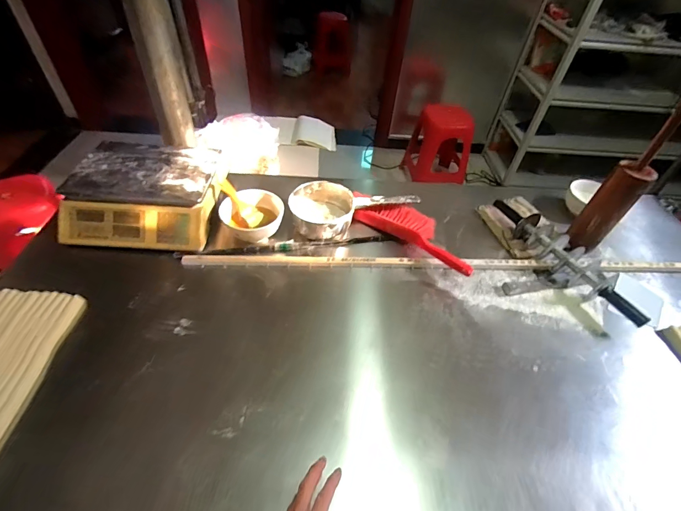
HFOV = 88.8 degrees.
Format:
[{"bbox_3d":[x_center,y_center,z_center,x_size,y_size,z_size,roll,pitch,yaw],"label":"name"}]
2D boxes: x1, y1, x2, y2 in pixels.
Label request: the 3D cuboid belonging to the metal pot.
[{"bbox_3d":[-0.044,-0.122,0.926,0.154,0.080,0.159,29,55,21],"label":"metal pot"}]

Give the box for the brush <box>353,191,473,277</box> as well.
[{"bbox_3d":[0.184,-0.059,0.905,0.366,0.071,0.102,35,53,25],"label":"brush"}]

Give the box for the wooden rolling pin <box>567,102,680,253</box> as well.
[{"bbox_3d":[0.664,-0.161,0.813,0.075,0.364,0.074,14,52,10],"label":"wooden rolling pin"}]

